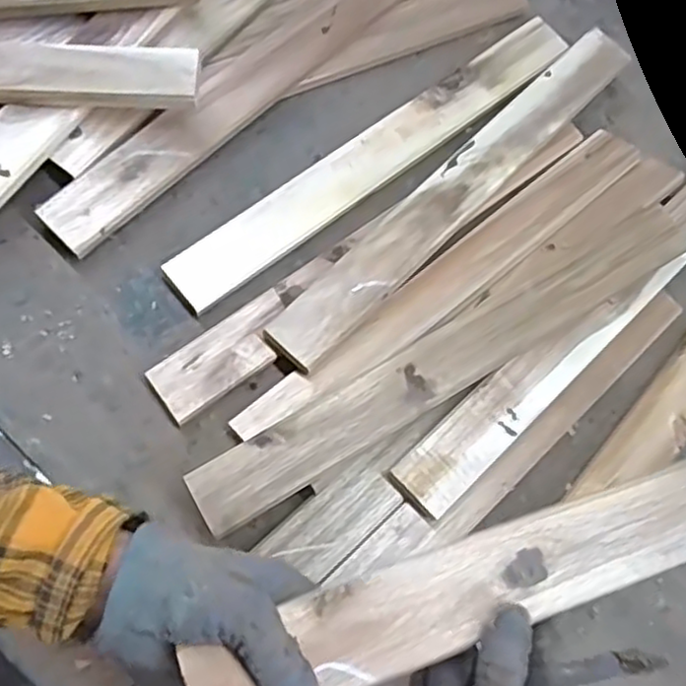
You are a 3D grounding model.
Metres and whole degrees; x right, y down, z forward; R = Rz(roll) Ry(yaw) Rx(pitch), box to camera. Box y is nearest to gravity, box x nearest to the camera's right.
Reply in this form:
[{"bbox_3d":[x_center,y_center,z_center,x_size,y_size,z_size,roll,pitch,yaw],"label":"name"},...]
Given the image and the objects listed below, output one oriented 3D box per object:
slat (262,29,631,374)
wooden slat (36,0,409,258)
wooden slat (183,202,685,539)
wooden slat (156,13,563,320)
[{"bbox_3d":[0.109,-0.142,0.611,0.051,0.015,0.455,44,71,8],"label":"slat"},{"bbox_3d":[-0.069,-0.247,0.617,0.472,0.015,0.055,-44,94,-19],"label":"wooden slat"},{"bbox_3d":[0.098,0.008,0.545,0.467,0.015,0.051,-29,82,-16],"label":"wooden slat"},{"bbox_3d":[0.039,-0.178,0.628,0.457,0.012,0.049,-38,80,-17],"label":"wooden slat"}]

